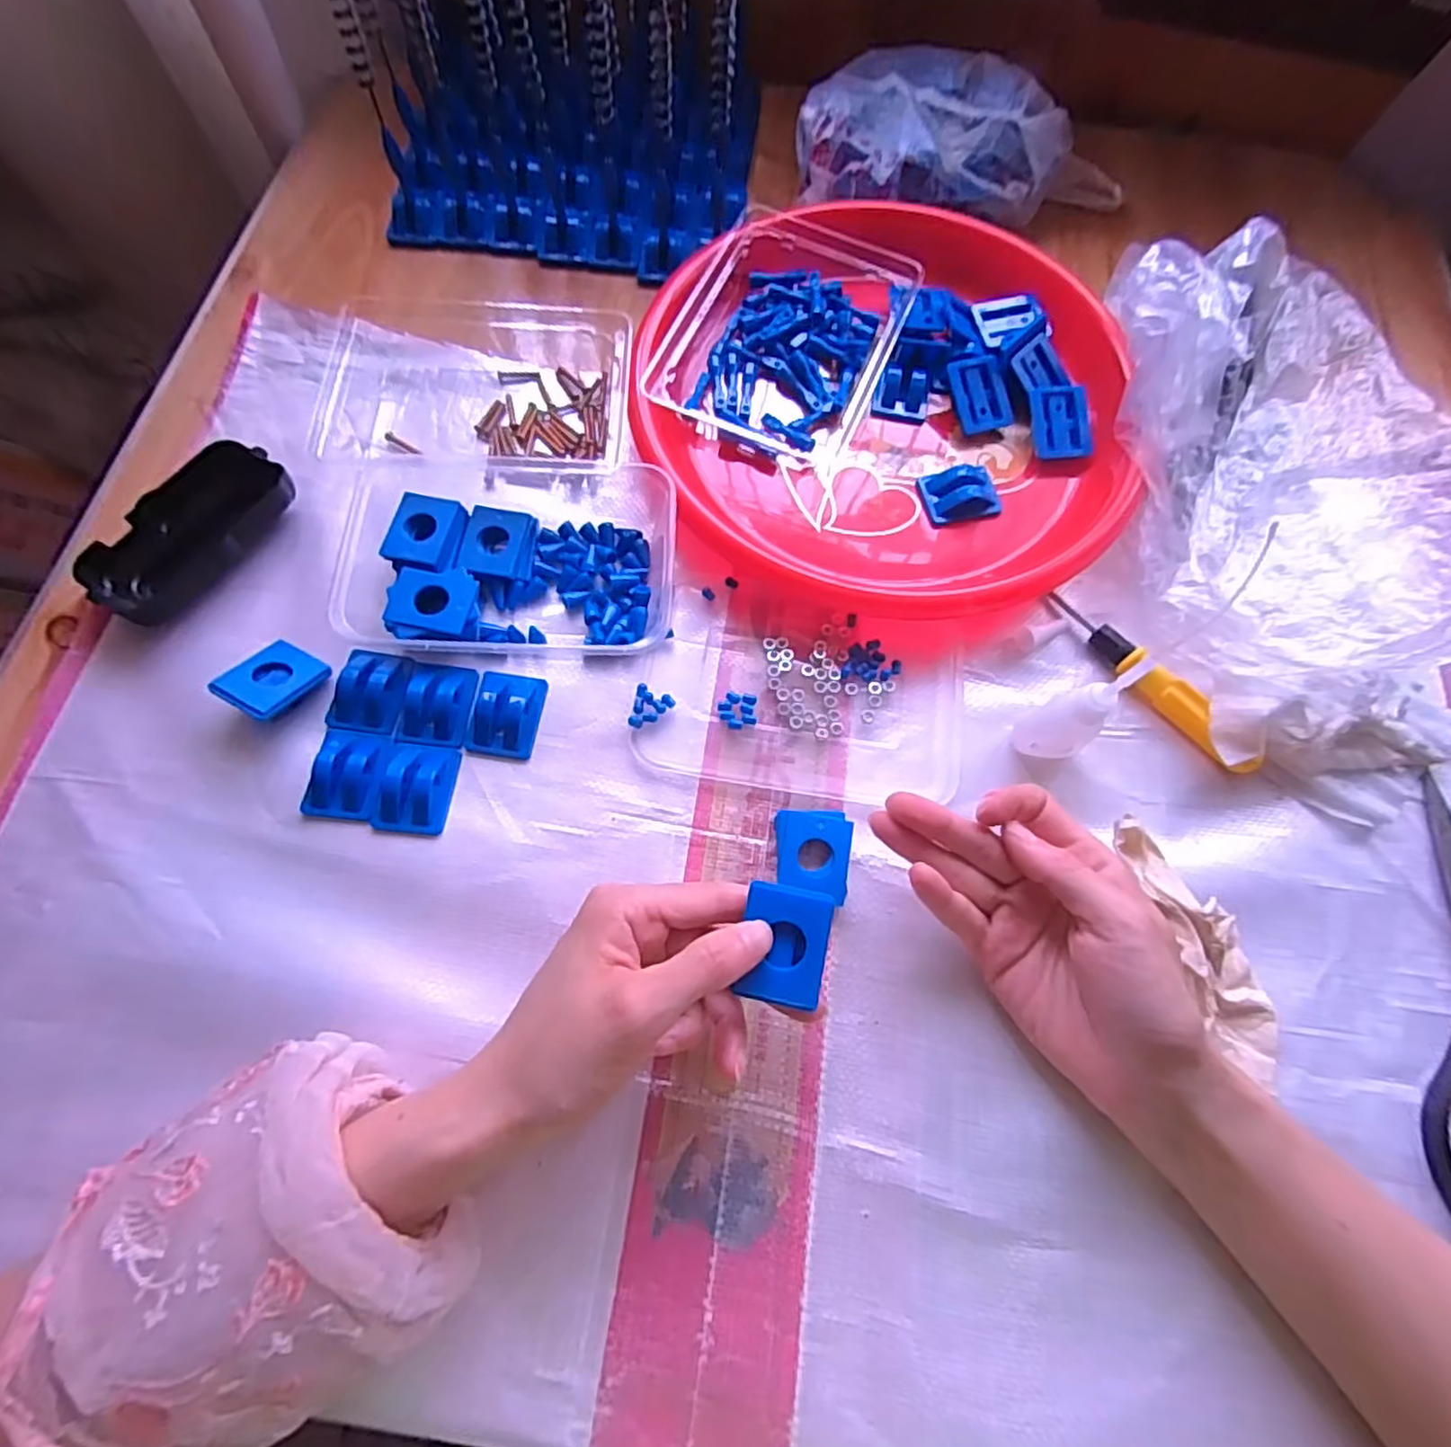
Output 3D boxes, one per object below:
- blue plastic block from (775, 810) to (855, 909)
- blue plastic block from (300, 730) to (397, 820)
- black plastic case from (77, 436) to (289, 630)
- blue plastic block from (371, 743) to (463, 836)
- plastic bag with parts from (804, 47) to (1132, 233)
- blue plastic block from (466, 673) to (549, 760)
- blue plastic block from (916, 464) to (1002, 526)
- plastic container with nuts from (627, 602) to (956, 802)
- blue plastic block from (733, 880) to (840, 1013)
[{"bbox_3d":[0.042,0.063,0.339,0.035,0.012,0.042,5,69,0],"label":"blue plastic block"},{"bbox_3d":[-0.186,0.024,0.344,0.036,0.012,0.043,7,69,1],"label":"blue plastic block"},{"bbox_3d":[-0.287,-0.103,0.379,0.051,0.027,0.109,38,72,12],"label":"black plastic case"},{"bbox_3d":[-0.152,0.030,0.343,0.034,0.012,0.044,6,69,0],"label":"blue plastic block"},{"bbox_3d":[0.164,-0.406,0.493,0.236,0.063,0.109,-6,69,-4],"label":"plastic bag with parts"},{"bbox_3d":[-0.113,-0.007,0.360,0.034,0.015,0.046,8,69,1],"label":"blue plastic block"},{"bbox_3d":[0.139,-0.135,0.413,0.046,0.013,0.031,-10,69,-6],"label":"blue plastic block"},{"bbox_3d":[0.041,-0.015,0.371,0.167,0.009,0.102,7,69,1],"label":"plastic container with nuts"},{"bbox_3d":[0.024,0.086,0.273,0.033,0.007,0.044,14,69,3],"label":"blue plastic block"}]

